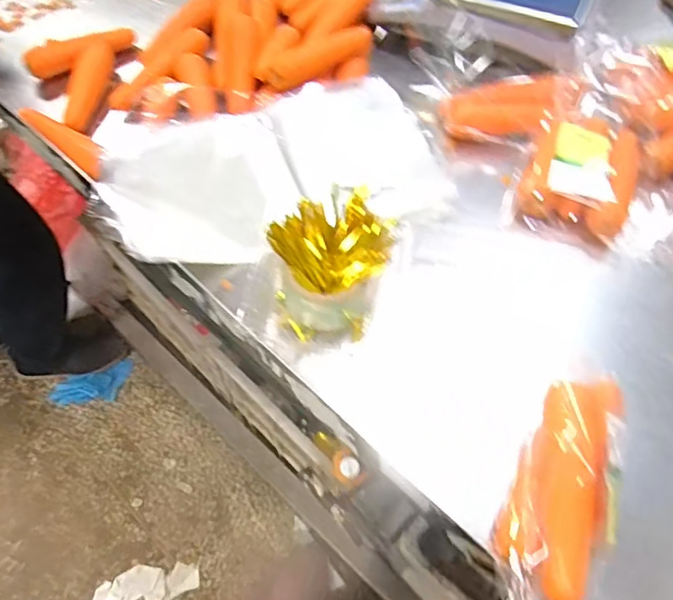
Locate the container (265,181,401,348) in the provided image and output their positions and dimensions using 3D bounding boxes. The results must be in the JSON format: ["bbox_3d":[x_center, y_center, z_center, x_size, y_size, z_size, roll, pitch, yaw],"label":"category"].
[{"bbox_3d":[-0.002,-0.030,0.589,0.124,0.117,0.101,-10,59,-7],"label":"container"}]

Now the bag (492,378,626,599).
[{"bbox_3d":[0.180,0.158,0.449,0.078,0.059,0.200,21,75,12],"label":"bag"}]

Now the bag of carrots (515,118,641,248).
[{"bbox_3d":[0.301,-0.161,0.692,0.126,0.052,0.175,22,60,12],"label":"bag of carrots"}]

